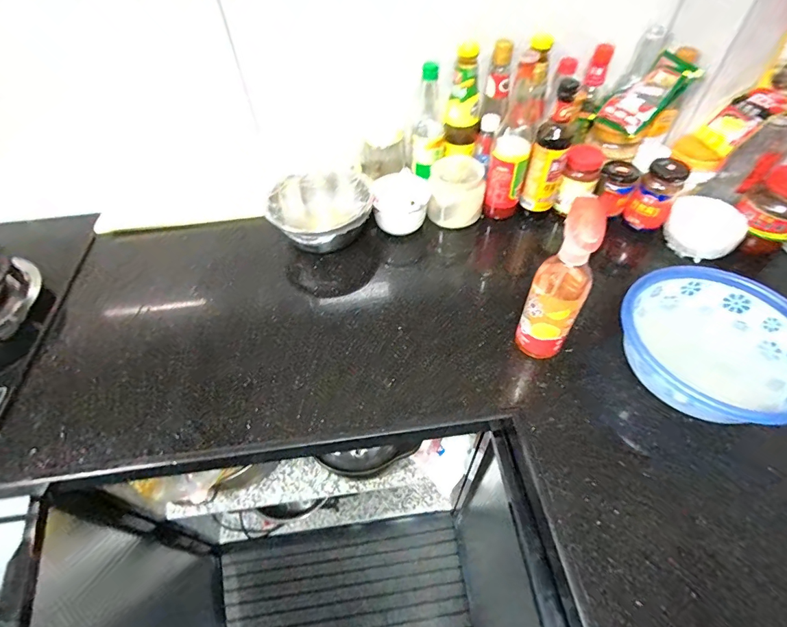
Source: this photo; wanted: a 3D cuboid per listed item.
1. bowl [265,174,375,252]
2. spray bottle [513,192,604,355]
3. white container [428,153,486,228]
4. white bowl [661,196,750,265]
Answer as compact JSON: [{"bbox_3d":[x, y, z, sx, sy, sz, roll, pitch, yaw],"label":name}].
[{"bbox_3d":[-0.130,-0.182,0.769,0.179,0.107,0.179,-1,51,1],"label":"bowl"},{"bbox_3d":[0.220,-0.029,0.530,0.069,0.248,0.071,27,56,21],"label":"spray bottle"},{"bbox_3d":[0.124,-0.239,0.788,0.107,0.102,0.085,3,51,4],"label":"white container"},{"bbox_3d":[0.555,-0.153,0.717,0.111,0.066,0.111,-1,51,1],"label":"white bowl"}]

